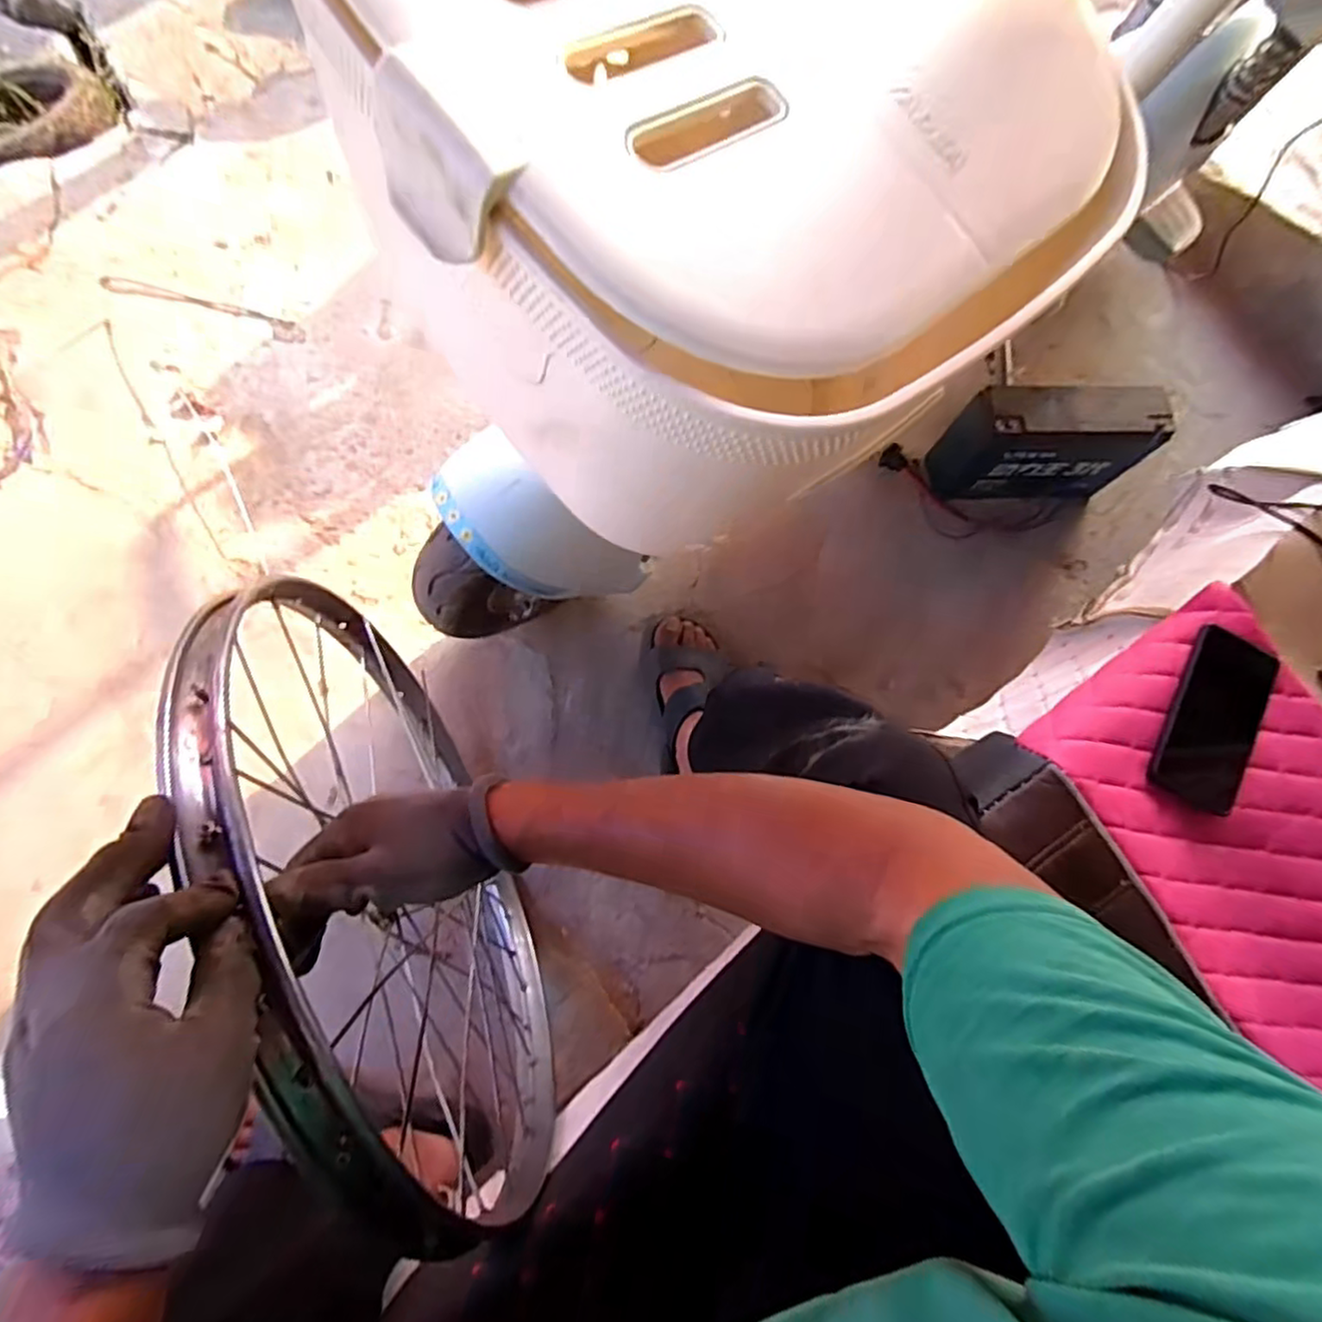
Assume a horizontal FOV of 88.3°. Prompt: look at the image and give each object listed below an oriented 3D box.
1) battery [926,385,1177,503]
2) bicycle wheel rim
[{"bbox_3d":[0.525,-0.289,0.931,0.263,0.170,0.081,-2,75,-7],"label":"battery"},{"bbox_3d":[-0.211,0.176,0.562,0.057,0.512,0.490,-24,72,-9],"label":"bicycle wheel rim"}]

